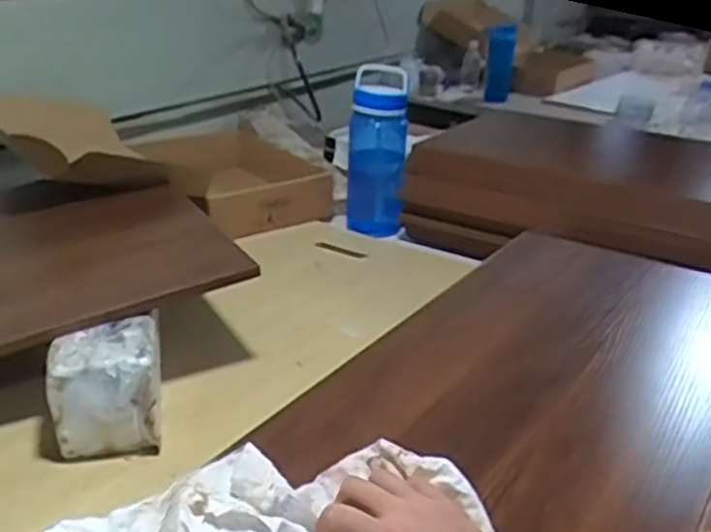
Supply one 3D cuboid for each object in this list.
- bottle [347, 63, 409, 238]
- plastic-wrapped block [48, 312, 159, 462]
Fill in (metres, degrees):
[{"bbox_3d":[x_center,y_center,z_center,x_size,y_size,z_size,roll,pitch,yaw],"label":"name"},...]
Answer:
[{"bbox_3d":[0.039,-0.209,1.333,0.100,0.263,0.100,2,25,0],"label":"bottle"},{"bbox_3d":[-0.259,0.119,0.783,0.106,0.100,0.133,-3,26,-11],"label":"plastic-wrapped block"}]

